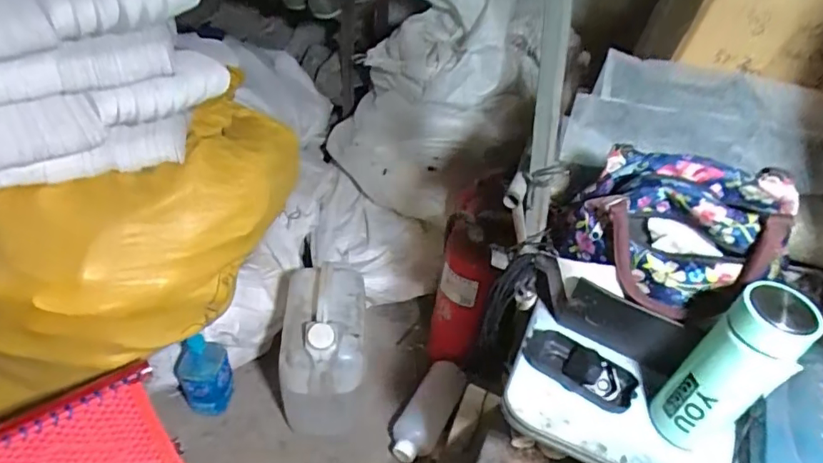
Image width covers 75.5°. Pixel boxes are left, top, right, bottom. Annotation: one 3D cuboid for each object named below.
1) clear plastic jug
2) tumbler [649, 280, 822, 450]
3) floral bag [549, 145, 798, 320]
[{"bbox_3d":[-0.173,0.243,1.056,0.152,0.308,0.237,1,44,-6],"label":"clear plastic jug"},{"bbox_3d":[0.294,0.135,0.505,0.058,0.199,0.066,-10,46,-17],"label":"tumbler"},{"bbox_3d":[0.260,-0.008,0.556,0.206,0.125,0.133,26,47,19],"label":"floral bag"}]

